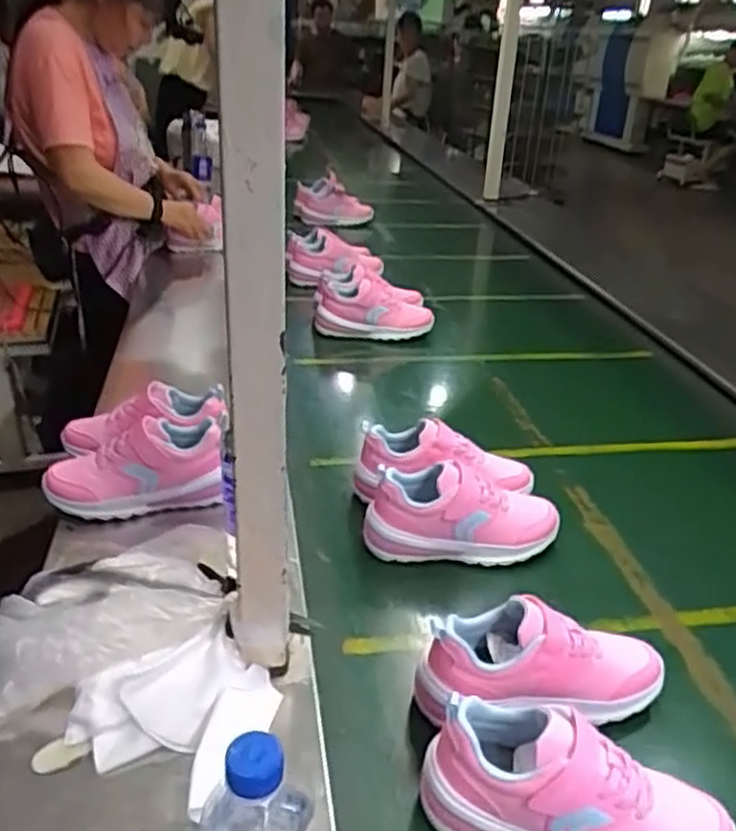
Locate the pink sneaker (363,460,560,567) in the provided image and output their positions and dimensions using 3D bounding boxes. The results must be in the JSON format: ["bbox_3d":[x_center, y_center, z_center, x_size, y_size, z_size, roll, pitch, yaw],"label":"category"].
[{"bbox_3d":[0.107,0.119,0.853,0.218,0.107,0.079,0,32,-1],"label":"pink sneaker"}]

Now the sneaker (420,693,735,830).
[{"bbox_3d":[0.153,0.285,0.553,0.223,0.104,0.080,9,32,12],"label":"sneaker"}]

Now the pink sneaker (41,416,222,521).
[{"bbox_3d":[-0.273,0.060,0.879,0.202,0.083,0.087,-3,32,-7],"label":"pink sneaker"}]

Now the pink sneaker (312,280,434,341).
[{"bbox_3d":[0.009,-0.191,1.432,0.226,0.096,0.099,9,33,14],"label":"pink sneaker"}]

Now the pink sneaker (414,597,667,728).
[{"bbox_3d":[0.155,0.222,0.663,0.222,0.105,0.075,-3,32,-6],"label":"pink sneaker"}]

